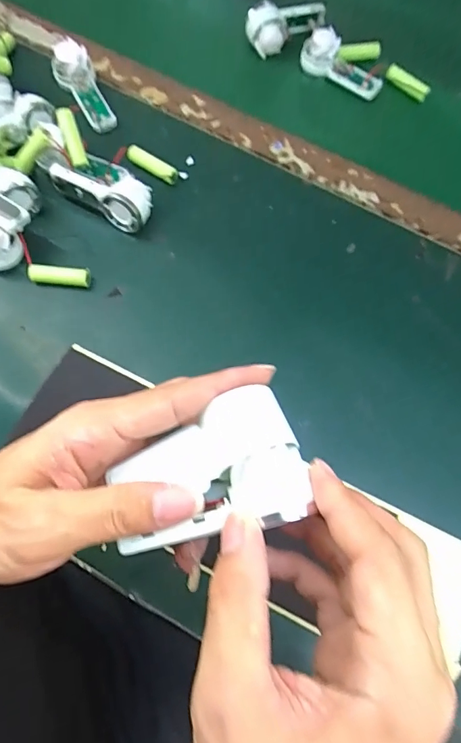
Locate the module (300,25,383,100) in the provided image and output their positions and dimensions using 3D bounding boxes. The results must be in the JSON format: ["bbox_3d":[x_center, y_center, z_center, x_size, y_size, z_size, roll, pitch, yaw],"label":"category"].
[{"bbox_3d":[0.116,-0.318,0.467,0.088,0.030,0.029,37,76,8],"label":"module"}]

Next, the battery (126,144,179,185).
[{"bbox_3d":[-0.075,-0.200,0.438,0.053,0.014,0.017,34,74,9],"label":"battery"}]

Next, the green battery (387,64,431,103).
[{"bbox_3d":[0.185,-0.300,0.472,0.049,0.016,0.014,28,74,-11],"label":"green battery"}]

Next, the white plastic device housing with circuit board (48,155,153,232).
[{"bbox_3d":[-0.114,-0.167,0.416,0.090,0.029,0.051,39,74,10],"label":"white plastic device housing with circuit board"}]

